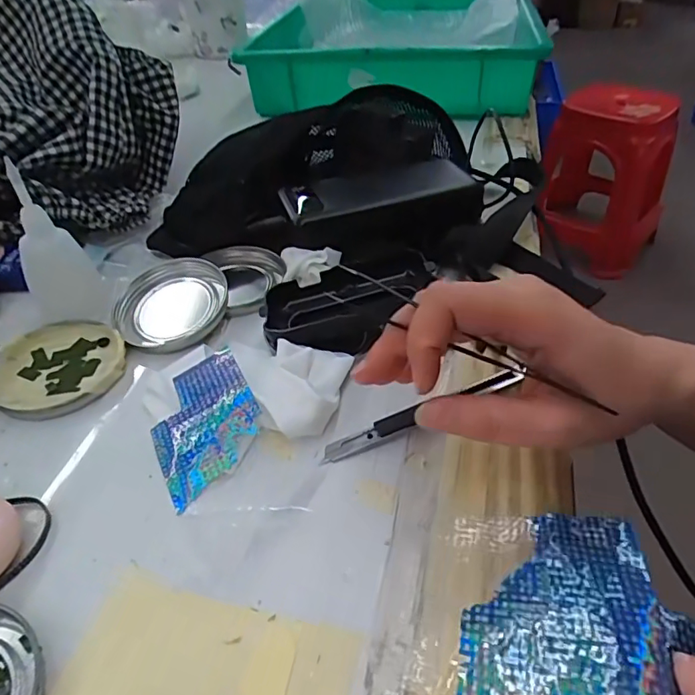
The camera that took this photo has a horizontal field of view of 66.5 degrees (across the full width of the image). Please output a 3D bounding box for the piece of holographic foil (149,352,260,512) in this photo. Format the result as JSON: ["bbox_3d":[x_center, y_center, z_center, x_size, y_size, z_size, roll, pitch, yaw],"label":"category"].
[{"bbox_3d":[-0.079,0.039,0.291,0.059,0.004,0.082,-32,50,-7],"label":"piece of holographic foil"}]

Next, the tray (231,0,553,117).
[{"bbox_3d":[0.071,-0.489,0.841,0.366,0.121,0.634,3,42,7],"label":"tray"}]

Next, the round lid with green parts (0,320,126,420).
[{"bbox_3d":[-0.181,0.012,0.331,0.078,0.007,0.078,0,43,0],"label":"round lid with green parts"}]

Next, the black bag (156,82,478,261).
[{"bbox_3d":[-0.018,-0.153,0.447,0.249,0.074,0.194,8,43,9],"label":"black bag"}]

